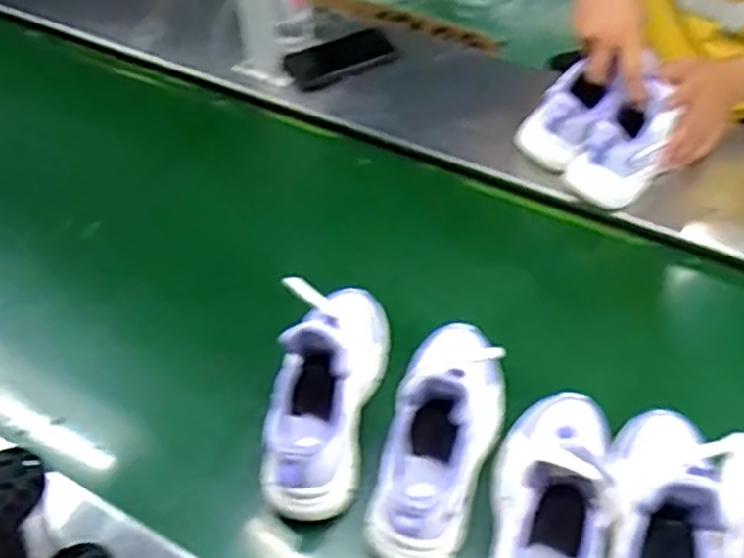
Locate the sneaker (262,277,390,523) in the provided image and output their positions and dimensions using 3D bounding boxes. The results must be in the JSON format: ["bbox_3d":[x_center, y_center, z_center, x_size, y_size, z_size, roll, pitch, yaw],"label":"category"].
[{"bbox_3d":[-0.042,0.079,0.682,0.082,0.152,0.237,8,52,8],"label":"sneaker"}]

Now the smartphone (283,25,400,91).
[{"bbox_3d":[-0.046,-0.326,1.071,0.167,0.011,0.076,-27,71,-22],"label":"smartphone"}]

